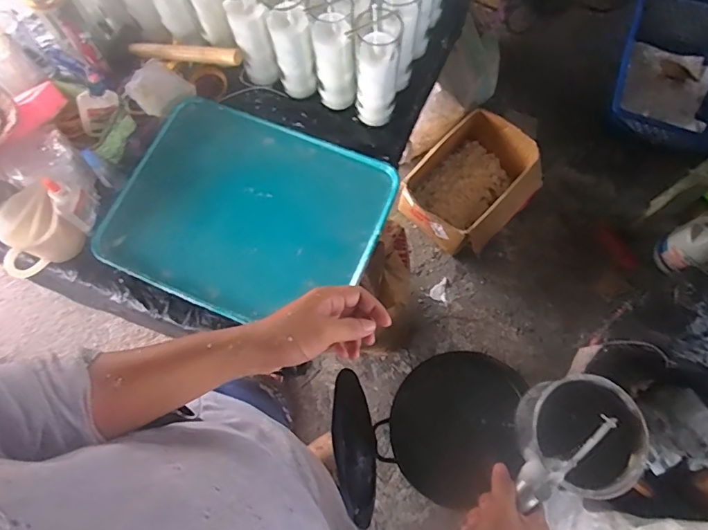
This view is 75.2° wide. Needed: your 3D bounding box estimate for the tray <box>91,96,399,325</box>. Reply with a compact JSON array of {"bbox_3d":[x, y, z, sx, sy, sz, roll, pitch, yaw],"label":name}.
[{"bbox_3d":[-0.183,-0.093,0.789,0.444,0.023,0.350,21,74,8],"label":"tray"}]

